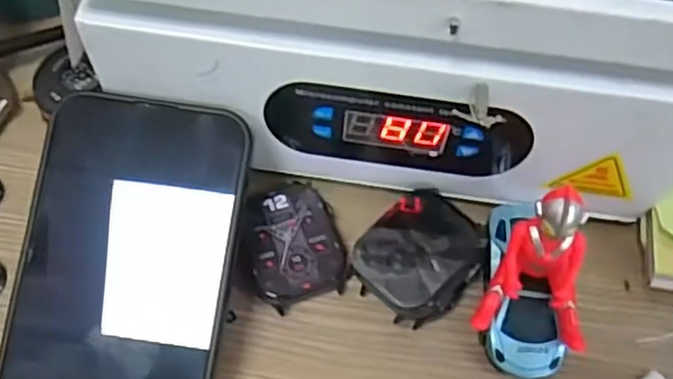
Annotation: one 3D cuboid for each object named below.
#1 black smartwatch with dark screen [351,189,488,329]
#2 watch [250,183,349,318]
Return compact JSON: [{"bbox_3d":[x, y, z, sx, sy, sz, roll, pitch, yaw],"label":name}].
[{"bbox_3d":[0.033,0.028,0.266,0.040,0.026,0.052,41,69,16],"label":"black smartwatch with dark screen"},{"bbox_3d":[-0.017,0.022,0.273,0.036,0.013,0.048,-10,65,-8],"label":"watch"}]

